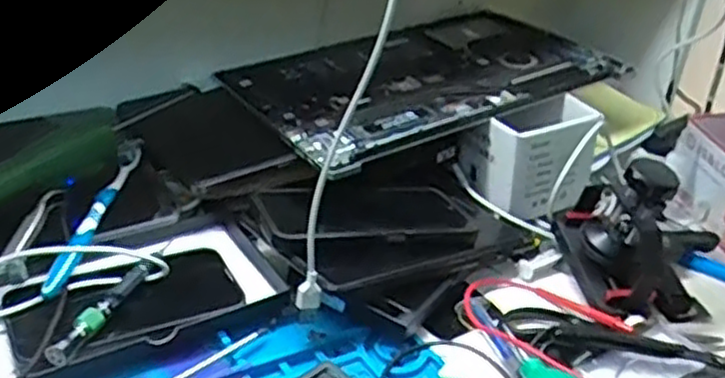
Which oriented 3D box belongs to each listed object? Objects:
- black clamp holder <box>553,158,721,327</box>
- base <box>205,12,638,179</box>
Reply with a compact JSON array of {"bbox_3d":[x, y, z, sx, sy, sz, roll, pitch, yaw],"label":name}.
[{"bbox_3d":[0.225,0.029,0.587,0.102,0.113,0.105,-1,29,-14],"label":"black clamp holder"},{"bbox_3d":[0.062,-0.121,0.750,0.385,0.039,0.242,-15,36,-35],"label":"base"}]

